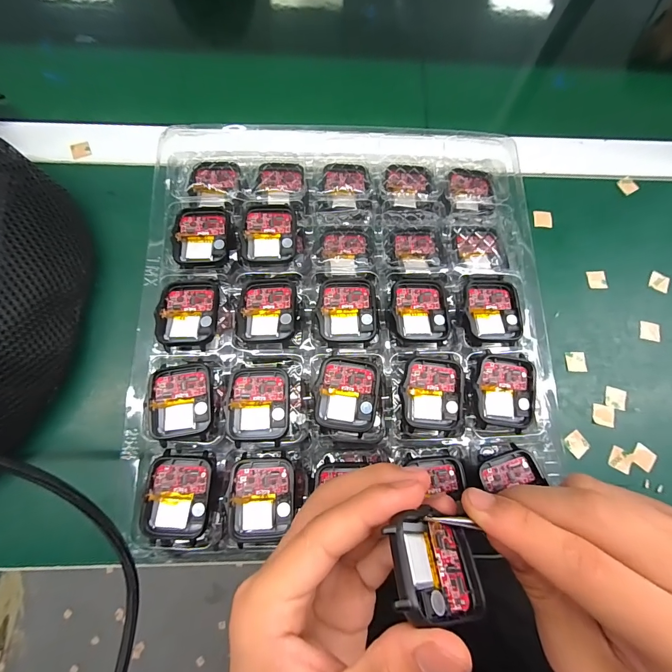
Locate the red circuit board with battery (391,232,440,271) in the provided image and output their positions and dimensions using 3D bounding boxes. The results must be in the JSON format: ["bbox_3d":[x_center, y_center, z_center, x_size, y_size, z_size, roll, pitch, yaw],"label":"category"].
[{"bbox_3d":[0.058,-0.063,0.253,0.035,0.007,0.033,-2,74,-3],"label":"red circuit board with battery"}]

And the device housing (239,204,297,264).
[{"bbox_3d":[-0.046,-0.071,0.240,0.038,0.005,0.042,2,74,-2],"label":"device housing"}]

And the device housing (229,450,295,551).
[{"bbox_3d":[-0.042,0.093,0.198,0.036,0.006,0.045,-3,74,-3],"label":"device housing"}]

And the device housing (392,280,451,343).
[{"bbox_3d":[0.056,-0.018,0.232,0.037,0.006,0.042,0,74,-3],"label":"device housing"}]

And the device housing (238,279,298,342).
[{"bbox_3d":[-0.045,-0.017,0.227,0.038,0.008,0.043,0,74,-3],"label":"device housing"}]

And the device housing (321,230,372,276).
[{"bbox_3d":[0.007,-0.059,0.248,0.035,0.009,0.037,0,74,-3],"label":"device housing"}]

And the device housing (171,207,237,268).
[{"bbox_3d":[-0.091,-0.070,0.241,0.043,0.006,0.045,2,74,-2],"label":"device housing"}]

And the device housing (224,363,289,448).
[{"bbox_3d":[-0.047,0.041,0.210,0.036,0.007,0.045,-2,74,-3],"label":"device housing"}]

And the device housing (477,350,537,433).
[{"bbox_3d":[0.106,0.034,0.217,0.037,0.011,0.045,4,74,-2],"label":"device housing"}]

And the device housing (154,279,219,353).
[{"bbox_3d":[-0.094,-0.015,0.222,0.038,0.006,0.046,0,74,-3],"label":"device housing"}]

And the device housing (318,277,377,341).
[{"bbox_3d":[0.007,-0.018,0.228,0.038,0.004,0.042,0,74,-3],"label":"device housing"}]

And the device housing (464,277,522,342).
[{"bbox_3d":[0.106,-0.020,0.235,0.037,0.005,0.046,0,74,-3],"label":"device housing"}]

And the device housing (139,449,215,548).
[{"bbox_3d":[-0.090,0.093,0.200,0.037,0.007,0.047,3,74,-2],"label":"device housing"}]

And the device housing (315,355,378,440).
[{"bbox_3d":[0.007,0.036,0.212,0.037,0.010,0.043,8,74,0],"label":"device housing"}]

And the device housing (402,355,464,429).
[{"bbox_3d":[0.059,0.035,0.214,0.038,0.012,0.041,2,74,-2],"label":"device housing"}]

